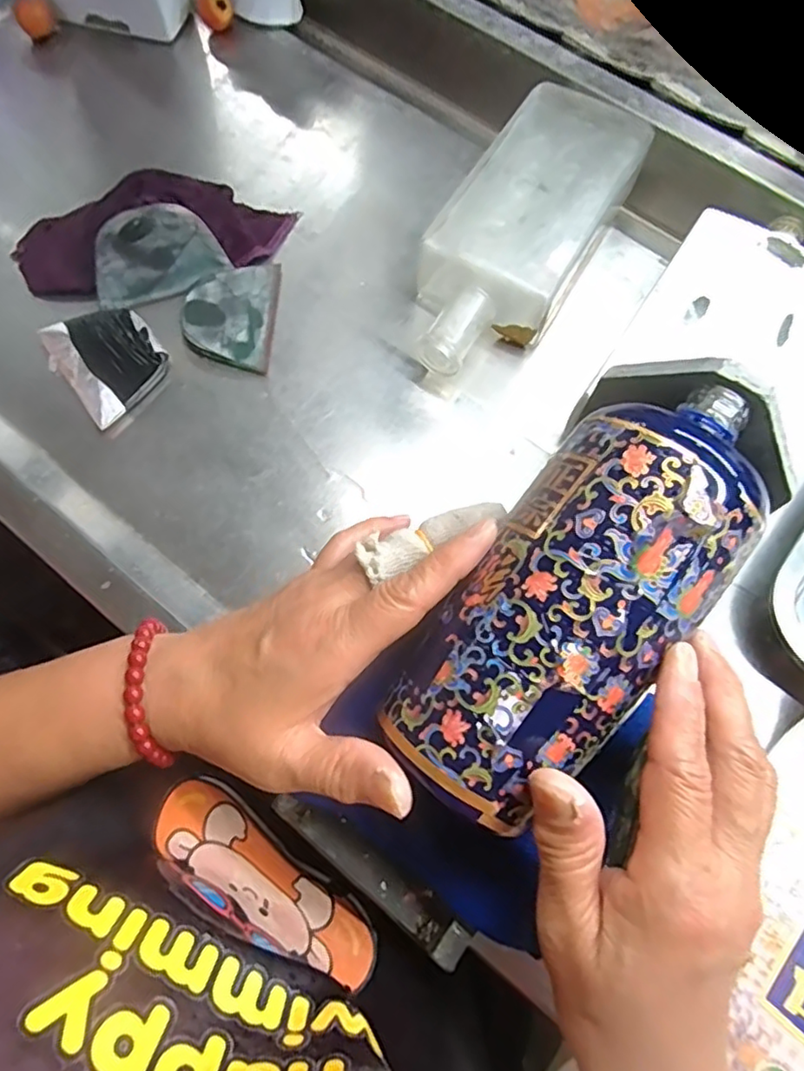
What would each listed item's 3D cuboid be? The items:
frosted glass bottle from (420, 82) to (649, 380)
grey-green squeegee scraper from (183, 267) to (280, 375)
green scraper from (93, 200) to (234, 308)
[{"bbox_3d":[0.077,-0.197,0.404,0.091,0.049,0.231,28,72,9],"label":"frosted glass bottle"},{"bbox_3d":[-0.113,-0.147,0.400,0.055,0.012,0.081,2,71,2],"label":"grey-green squeegee scraper"},{"bbox_3d":[-0.163,-0.185,0.400,0.085,0.005,0.056,-16,103,-3],"label":"green scraper"}]

